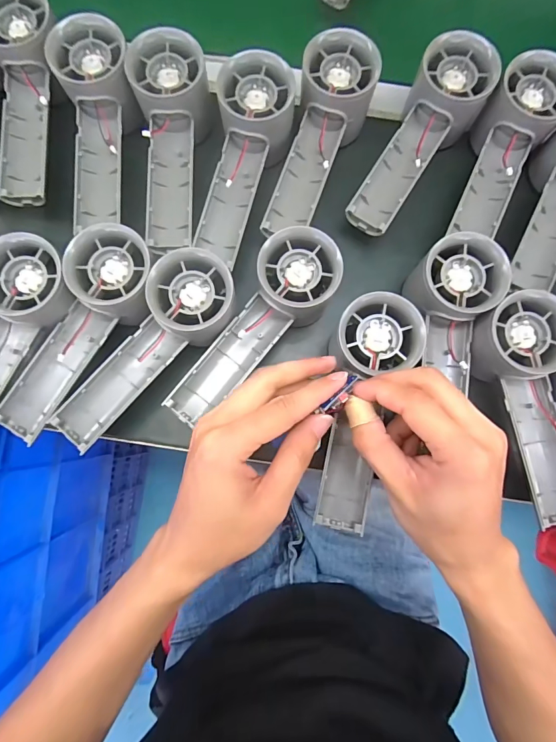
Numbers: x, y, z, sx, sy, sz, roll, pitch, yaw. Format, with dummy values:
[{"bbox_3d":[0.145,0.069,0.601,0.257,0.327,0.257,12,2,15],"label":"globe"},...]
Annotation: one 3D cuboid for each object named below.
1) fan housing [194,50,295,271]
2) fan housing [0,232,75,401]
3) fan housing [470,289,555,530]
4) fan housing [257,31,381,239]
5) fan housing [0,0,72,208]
[{"bbox_3d":[-0.027,-0.157,0.294,0.052,0.033,0.142,16,95,1],"label":"fan housing"},{"bbox_3d":[-0.197,-0.018,0.260,0.056,0.033,0.155,31,82,3],"label":"fan housing"},{"bbox_3d":[0.178,0.026,0.262,0.053,0.030,0.155,-8,82,-3],"label":"fan housing"},{"bbox_3d":[0.029,-0.175,0.305,0.055,0.048,0.155,21,94,2],"label":"fan housing"},{"bbox_3d":[-0.194,-0.210,0.291,0.053,0.038,0.153,-7,82,-2],"label":"fan housing"}]

